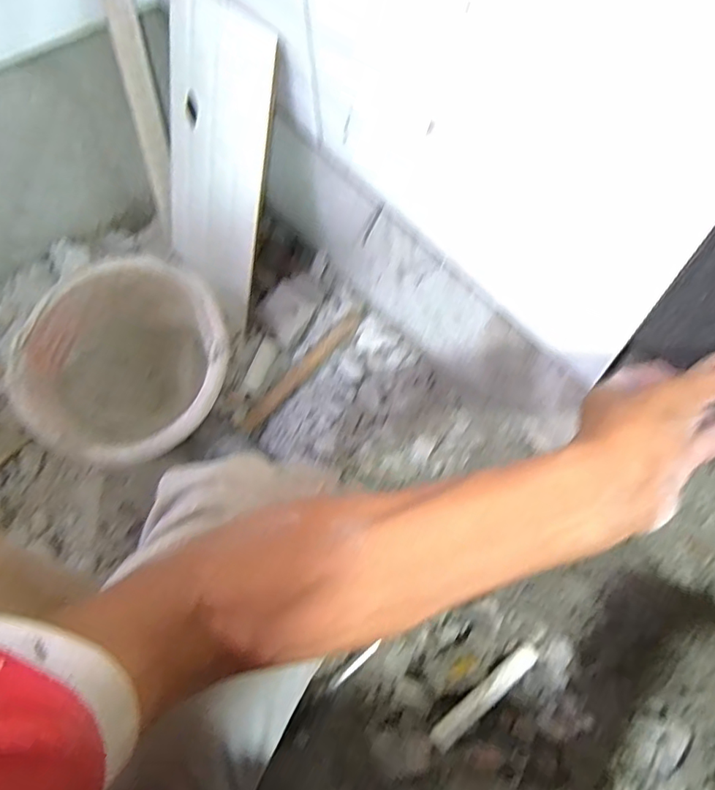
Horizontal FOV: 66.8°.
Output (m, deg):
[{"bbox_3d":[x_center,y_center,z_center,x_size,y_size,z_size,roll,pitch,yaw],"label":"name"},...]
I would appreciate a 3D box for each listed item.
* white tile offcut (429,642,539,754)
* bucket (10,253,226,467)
[{"bbox_3d":[0.139,0.318,0.578,0.150,0.013,0.022,-28,65,-27],"label":"white tile offcut"},{"bbox_3d":[-0.277,-0.015,0.709,0.246,0.166,0.253,-40,68,-17],"label":"bucket"}]

